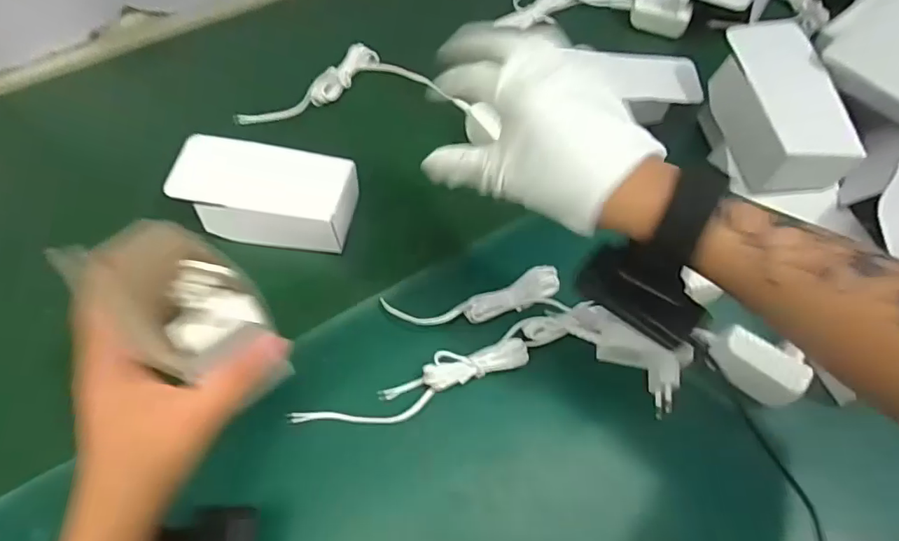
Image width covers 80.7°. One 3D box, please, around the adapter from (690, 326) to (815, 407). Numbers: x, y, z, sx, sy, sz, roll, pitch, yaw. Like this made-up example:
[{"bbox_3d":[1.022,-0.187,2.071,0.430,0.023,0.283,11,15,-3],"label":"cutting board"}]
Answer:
[{"bbox_3d":[0.209,0.062,0.365,0.067,0.042,0.023,36,69,16],"label":"adapter"}]

